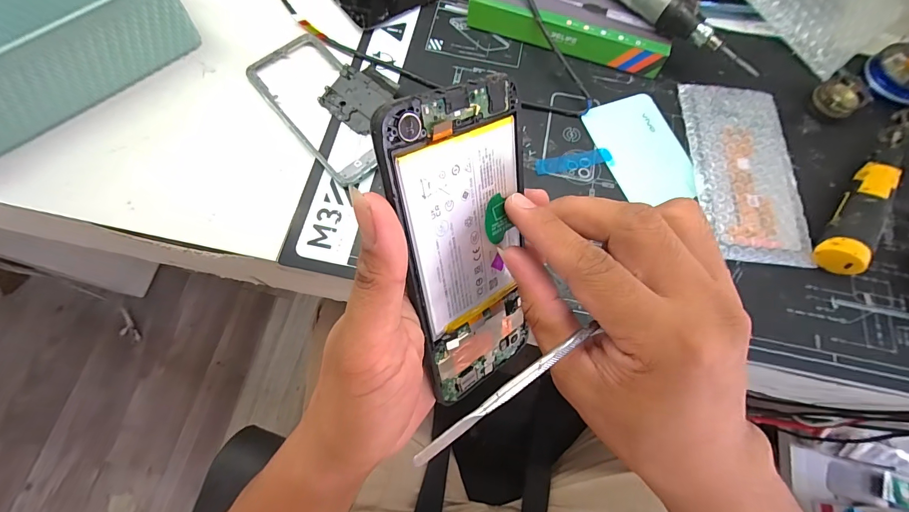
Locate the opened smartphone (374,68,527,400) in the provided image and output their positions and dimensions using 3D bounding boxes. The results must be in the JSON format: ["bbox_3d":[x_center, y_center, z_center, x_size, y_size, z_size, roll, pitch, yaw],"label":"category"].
[{"bbox_3d":[0.009,0.003,0.190,0.069,0.160,0.005,-30,38,-29],"label":"opened smartphone"}]

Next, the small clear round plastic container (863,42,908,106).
[{"bbox_3d":[0.425,-0.171,0.364,0.050,0.025,0.059,-22,73,-9],"label":"small clear round plastic container"}]

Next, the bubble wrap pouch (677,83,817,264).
[{"bbox_3d":[0.252,-0.076,0.339,0.089,0.009,0.170,2,71,-1],"label":"bubble wrap pouch"}]

